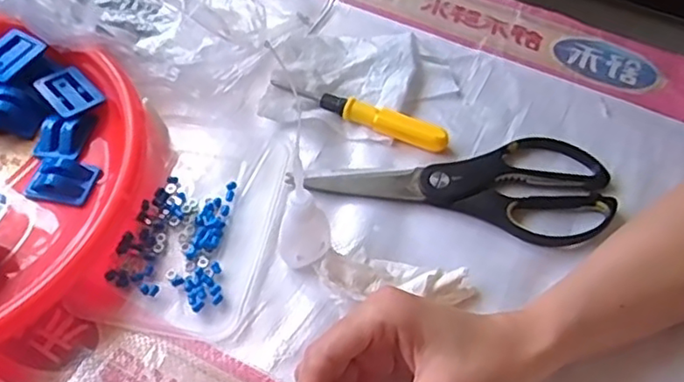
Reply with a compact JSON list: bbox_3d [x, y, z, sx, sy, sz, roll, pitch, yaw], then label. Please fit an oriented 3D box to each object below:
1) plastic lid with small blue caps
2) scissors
[{"bbox_3d":[-0.100,0.015,0.423,0.102,0.008,0.165,10,55,7],"label":"plastic lid with small blue caps"},{"bbox_3d":[0.087,-0.014,0.447,0.202,0.010,0.086,13,55,8],"label":"scissors"}]

